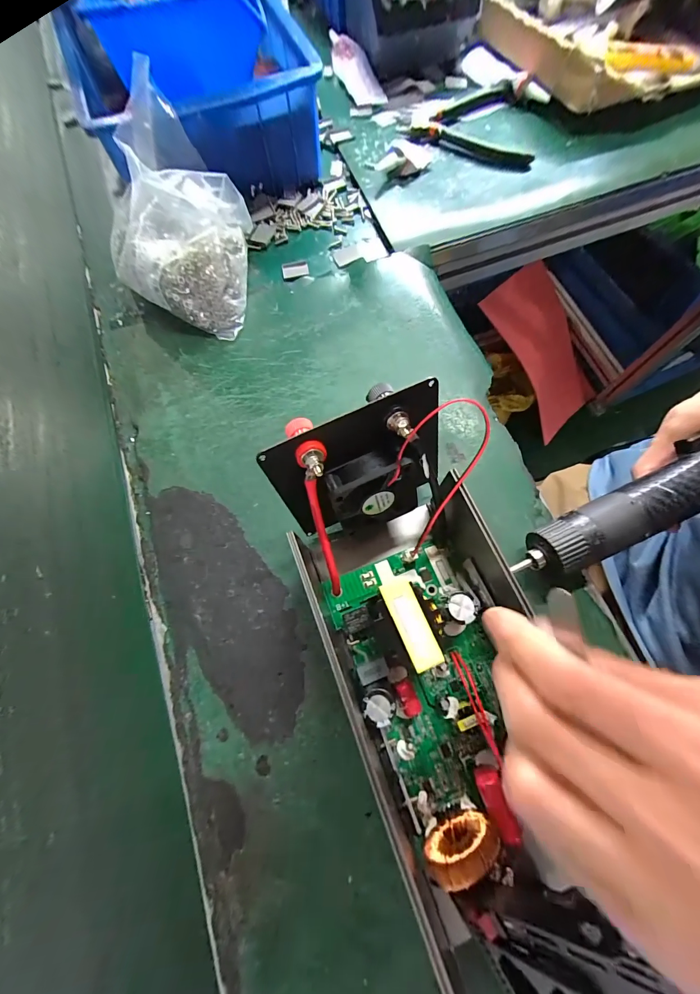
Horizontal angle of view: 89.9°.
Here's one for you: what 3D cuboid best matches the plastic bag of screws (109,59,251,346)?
[{"bbox_3d":[-0.131,-0.219,0.280,0.112,0.094,0.122,22,73,8],"label":"plastic bag of screws"}]

